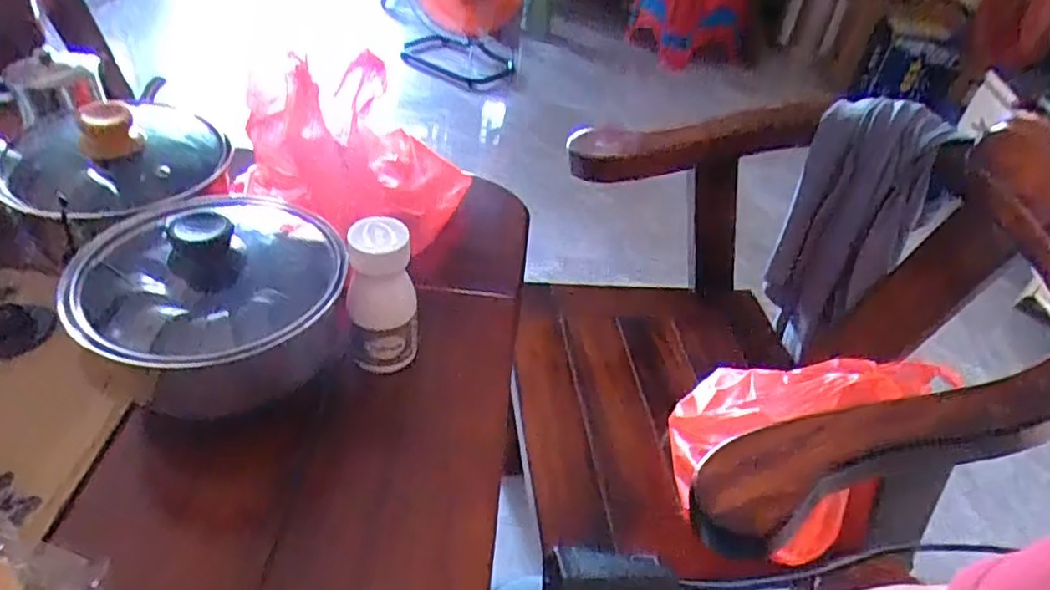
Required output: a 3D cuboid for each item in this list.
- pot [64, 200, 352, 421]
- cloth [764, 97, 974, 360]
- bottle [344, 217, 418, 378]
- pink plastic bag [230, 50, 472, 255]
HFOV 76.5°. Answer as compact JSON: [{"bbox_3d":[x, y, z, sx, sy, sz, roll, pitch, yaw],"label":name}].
[{"bbox_3d":[-0.205,0.003,0.442,0.155,0.119,0.149,4,41,-4],"label":"pot"},{"bbox_3d":[0.381,-0.067,0.804,0.131,0.311,0.080,31,46,25],"label":"cloth"},{"bbox_3d":[-0.099,0.002,0.470,0.045,0.106,0.037,4,41,-4],"label":"bottle"},{"bbox_3d":[-0.159,-0.128,0.584,0.202,0.116,0.112,6,41,-1],"label":"pink plastic bag"}]

